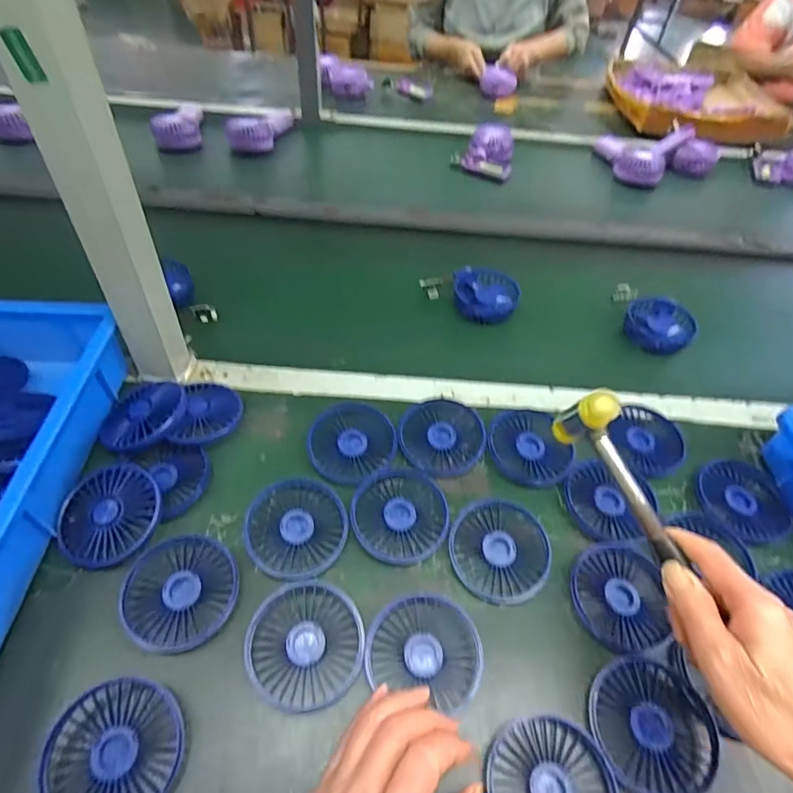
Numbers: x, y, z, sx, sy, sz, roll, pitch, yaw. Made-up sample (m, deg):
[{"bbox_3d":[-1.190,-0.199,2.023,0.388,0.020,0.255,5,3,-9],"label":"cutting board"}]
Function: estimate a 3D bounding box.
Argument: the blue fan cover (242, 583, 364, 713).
[{"bbox_3d":[-0.070,0.189,0.377,0.086,0.018,0.084,-27,57,-25],"label":"blue fan cover"}]

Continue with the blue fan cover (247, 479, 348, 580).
[{"bbox_3d":[-0.089,0.117,0.439,0.086,0.013,0.089,-13,52,-16],"label":"blue fan cover"}]

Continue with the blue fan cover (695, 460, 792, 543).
[{"bbox_3d":[0.345,0.101,0.486,0.090,0.013,0.081,-4,50,-9],"label":"blue fan cover"}]

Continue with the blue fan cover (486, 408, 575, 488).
[{"bbox_3d":[0.137,0.054,0.508,0.083,0.021,0.083,1,50,-4],"label":"blue fan cover"}]

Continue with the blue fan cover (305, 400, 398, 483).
[{"bbox_3d":[-0.047,0.046,0.500,0.086,0.022,0.083,-26,57,-25],"label":"blue fan cover"}]

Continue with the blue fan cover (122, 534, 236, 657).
[{"bbox_3d":[-0.176,0.157,0.399,0.086,0.011,0.086,-9,51,-12],"label":"blue fan cover"}]

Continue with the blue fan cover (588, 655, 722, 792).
[{"bbox_3d":[0.191,0.244,0.364,0.091,0.009,0.087,-1,50,-6],"label":"blue fan cover"}]

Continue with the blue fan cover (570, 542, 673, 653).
[{"bbox_3d":[0.189,0.168,0.420,0.078,0.010,0.087,9,50,2],"label":"blue fan cover"}]

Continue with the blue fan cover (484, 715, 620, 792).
[{"bbox_3d":[0.106,0.272,0.336,0.089,0.019,0.084,-2,50,-6],"label":"blue fan cover"}]

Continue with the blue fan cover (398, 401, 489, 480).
[{"bbox_3d":[0.047,0.043,0.509,0.086,0.021,0.083,-9,51,-13],"label":"blue fan cover"}]

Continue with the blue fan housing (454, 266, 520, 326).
[{"bbox_3d":[0.125,-0.141,0.688,0.089,0.034,0.088,5,50,-1],"label":"blue fan housing"}]

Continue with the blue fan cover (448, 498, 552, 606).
[{"bbox_3d":[0.092,0.134,0.436,0.086,0.015,0.089,-16,53,-18],"label":"blue fan cover"}]

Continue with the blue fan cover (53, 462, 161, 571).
[{"bbox_3d":[-0.251,0.101,0.432,0.084,0.023,0.093,0,50,-5],"label":"blue fan cover"}]

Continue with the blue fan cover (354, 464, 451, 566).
[{"bbox_3d":[0.004,0.107,0.455,0.087,0.014,0.091,6,50,0],"label":"blue fan cover"}]

